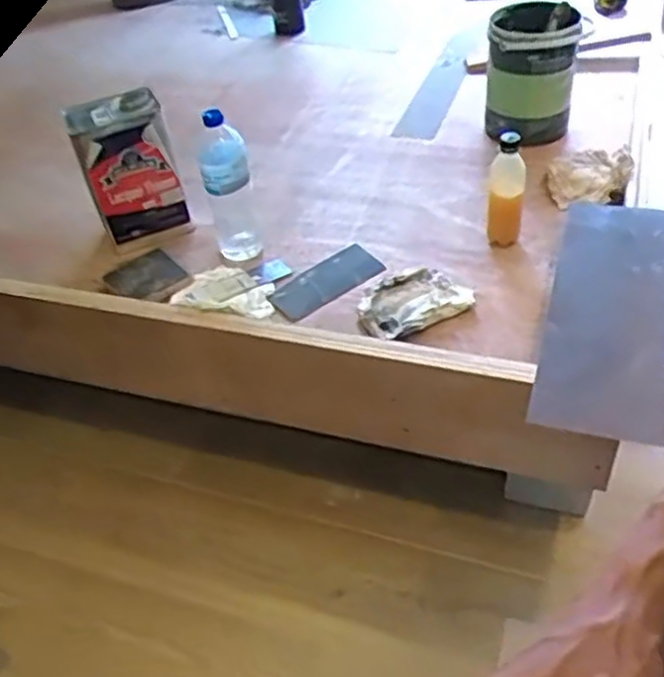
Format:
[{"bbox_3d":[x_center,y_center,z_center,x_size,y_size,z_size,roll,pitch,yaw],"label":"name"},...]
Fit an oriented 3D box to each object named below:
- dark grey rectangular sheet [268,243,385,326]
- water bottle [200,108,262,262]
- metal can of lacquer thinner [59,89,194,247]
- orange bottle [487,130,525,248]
[{"bbox_3d":[-0.010,-0.090,1.150,0.180,0.011,0.080,-34,59,-18],"label":"dark grey rectangular sheet"},{"bbox_3d":[-0.160,-0.235,1.127,0.080,0.234,0.066,-11,43,-3],"label":"water bottle"},{"bbox_3d":[-0.323,-0.261,1.164,0.142,0.232,0.076,-21,46,-13],"label":"metal can of lacquer thinner"},{"bbox_3d":[0.277,-0.242,1.142,0.055,0.186,0.066,2,44,11],"label":"orange bottle"}]

